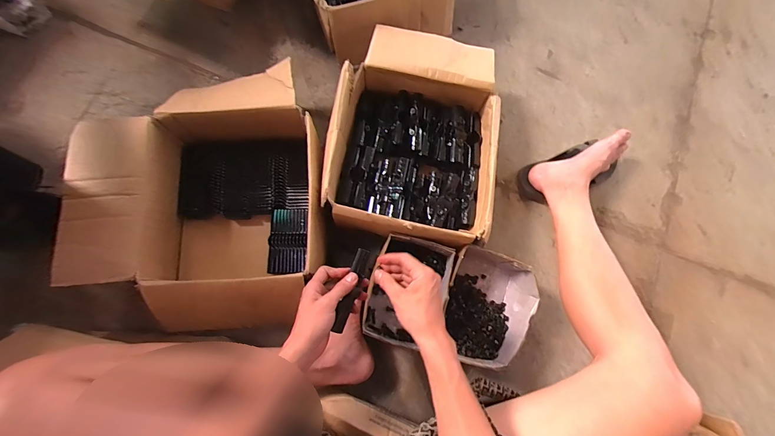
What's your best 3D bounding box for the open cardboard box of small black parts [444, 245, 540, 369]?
[{"bbox_3d":[0.189,0.173,0.671,0.164,0.100,0.211,20,78,3],"label":"open cardboard box of small black parts"}]

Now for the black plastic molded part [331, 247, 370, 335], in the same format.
[{"bbox_3d":[-0.054,0.111,0.519,0.023,0.027,0.129,16,78,2],"label":"black plastic molded part"}]

